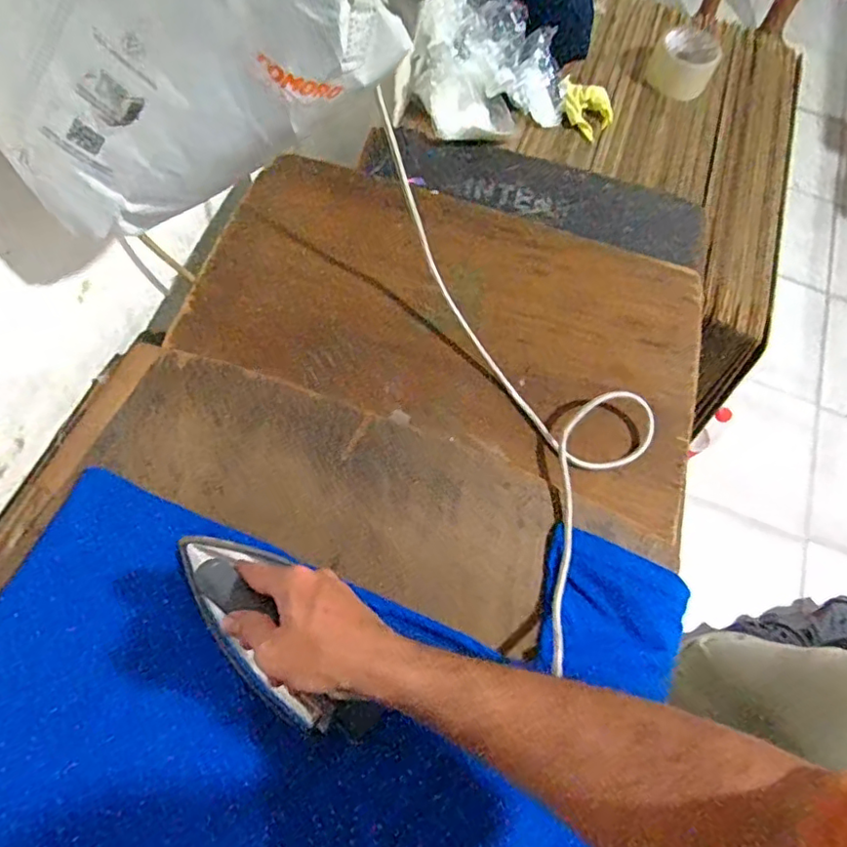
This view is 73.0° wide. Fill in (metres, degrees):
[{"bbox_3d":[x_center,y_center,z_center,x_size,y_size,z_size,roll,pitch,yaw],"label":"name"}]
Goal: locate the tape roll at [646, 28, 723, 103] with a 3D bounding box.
[{"bbox_3d":[0.382,-0.532,0.831,0.090,0.056,0.086,26,68,9],"label":"tape roll"}]

